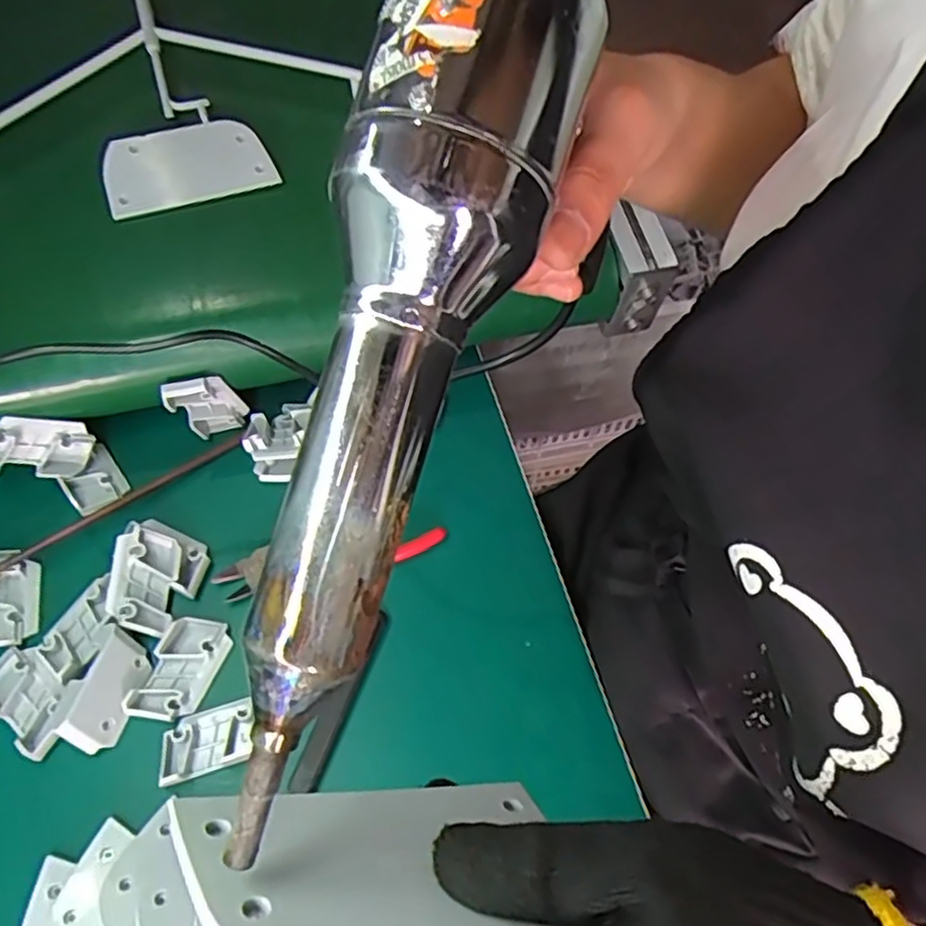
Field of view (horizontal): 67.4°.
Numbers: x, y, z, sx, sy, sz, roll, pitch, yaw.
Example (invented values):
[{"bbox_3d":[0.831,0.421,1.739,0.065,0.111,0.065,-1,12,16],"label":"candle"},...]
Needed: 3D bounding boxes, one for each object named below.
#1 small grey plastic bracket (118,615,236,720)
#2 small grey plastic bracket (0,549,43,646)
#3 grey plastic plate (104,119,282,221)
[{"bbox_3d":[-0.173,0.126,0.426,0.035,0.013,0.064,20,61,9],"label":"small grey plastic bracket"},{"bbox_3d":[-0.293,0.083,0.440,0.038,0.010,0.063,-11,61,-9],"label":"small grey plastic bracket"},{"bbox_3d":[-0.196,-0.213,0.494,0.112,0.011,0.053,-17,89,-14],"label":"grey plastic plate"}]

